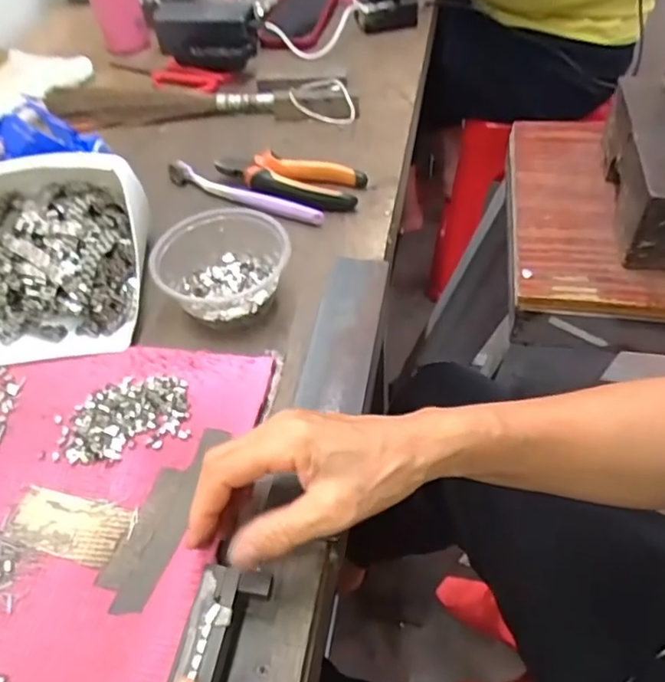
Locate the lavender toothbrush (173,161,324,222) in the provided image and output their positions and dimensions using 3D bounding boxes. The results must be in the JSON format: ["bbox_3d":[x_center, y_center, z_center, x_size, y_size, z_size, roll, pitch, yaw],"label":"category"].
[{"bbox_3d":[-0.092,-0.147,0.592,0.182,0.021,0.018,25,54,20],"label":"lavender toothbrush"}]

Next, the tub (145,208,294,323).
[{"bbox_3d":[-0.090,-0.062,0.491,0.103,0.054,0.098,-3,49,3],"label":"tub"}]

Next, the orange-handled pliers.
[{"bbox_3d":[-0.046,-0.158,0.591,0.149,0.025,0.060,13,51,16],"label":"orange-handled pliers"}]

